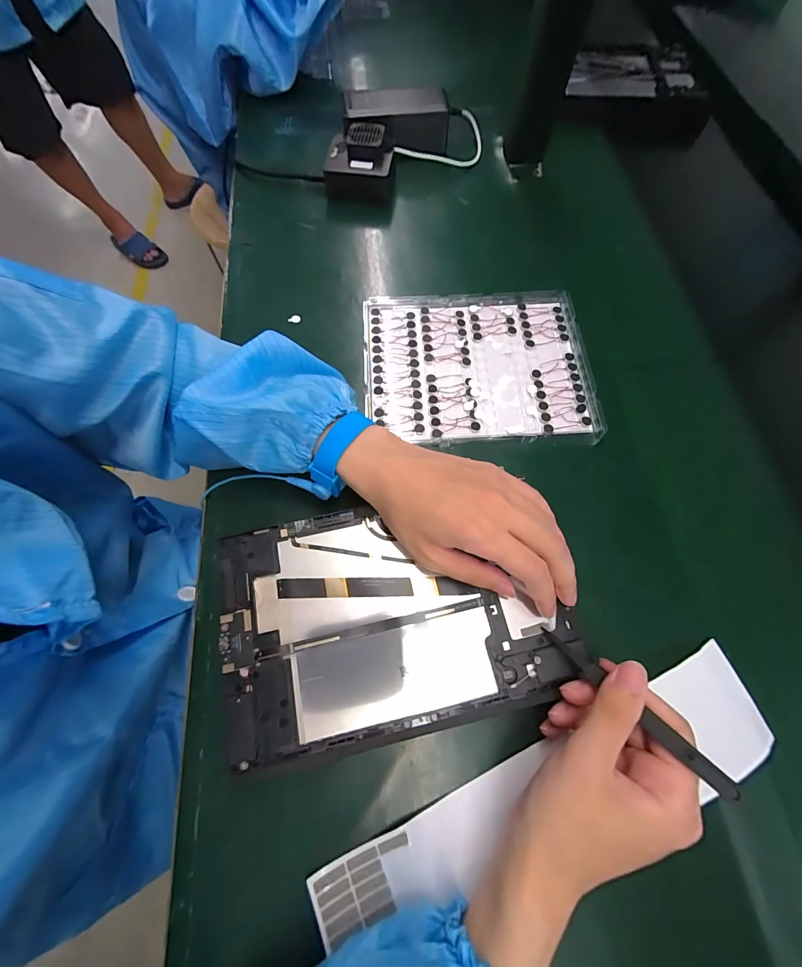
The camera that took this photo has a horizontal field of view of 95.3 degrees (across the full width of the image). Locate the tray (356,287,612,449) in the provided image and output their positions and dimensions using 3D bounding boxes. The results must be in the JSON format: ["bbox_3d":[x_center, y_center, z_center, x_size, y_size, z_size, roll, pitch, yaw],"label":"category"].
[{"bbox_3d":[0.073,-0.115,0.351,0.211,0.011,0.167,-3,69,0],"label":"tray"}]

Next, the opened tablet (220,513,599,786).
[{"bbox_3d":[-0.005,0.088,0.255,0.227,0.013,0.149,-12,69,-3],"label":"opened tablet"}]

